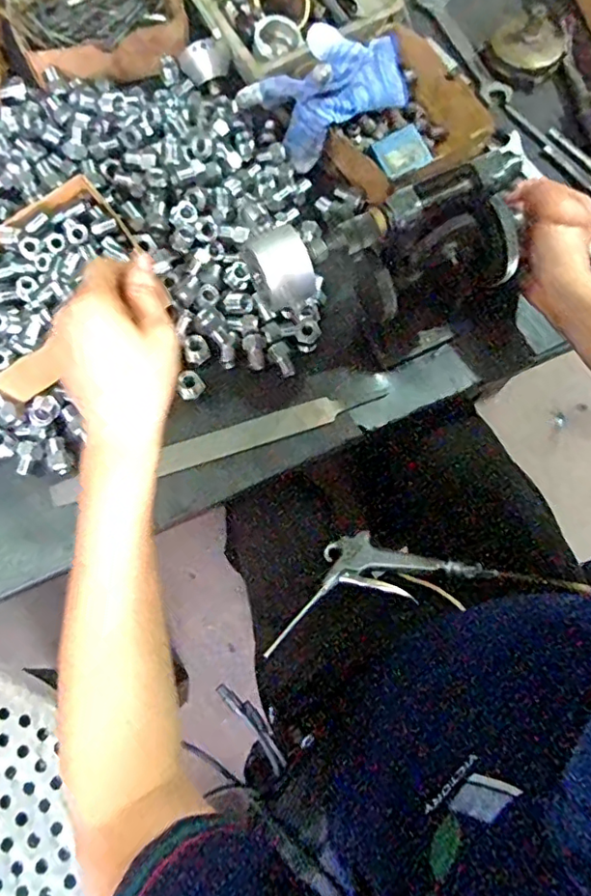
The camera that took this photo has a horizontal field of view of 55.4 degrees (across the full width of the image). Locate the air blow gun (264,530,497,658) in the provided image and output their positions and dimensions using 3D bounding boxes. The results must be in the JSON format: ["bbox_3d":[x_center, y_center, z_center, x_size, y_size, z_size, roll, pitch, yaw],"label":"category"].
[{"bbox_3d":[0.076,0.133,0.596,0.237,0.039,0.086,-16,75,-5],"label":"air blow gun"}]

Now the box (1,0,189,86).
[{"bbox_3d":[-0.201,-0.447,0.587,0.178,0.040,0.148,-22,76,-7],"label":"box"}]

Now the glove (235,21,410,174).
[{"bbox_3d":[0.039,-0.344,0.537,0.166,0.081,0.074,-29,77,-9],"label":"glove"}]

